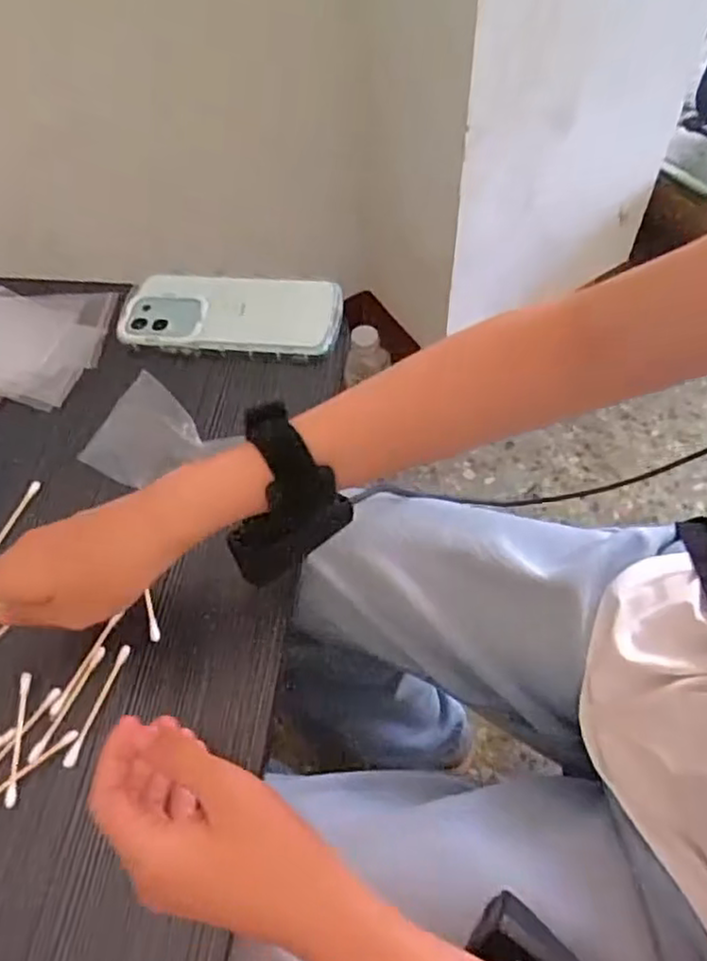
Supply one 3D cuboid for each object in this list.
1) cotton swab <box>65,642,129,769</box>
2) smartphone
[{"bbox_3d":[-0.147,0.128,0.384,0.007,0.004,0.069,15,62,12],"label":"cotton swab"},{"bbox_3d":[-0.094,-0.127,0.514,0.165,0.016,0.068,3,60,6],"label":"smartphone"}]

